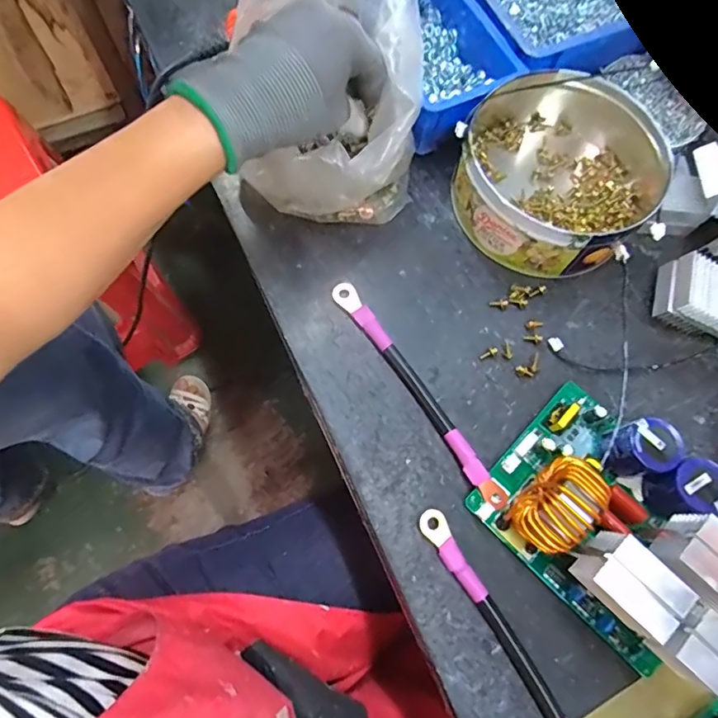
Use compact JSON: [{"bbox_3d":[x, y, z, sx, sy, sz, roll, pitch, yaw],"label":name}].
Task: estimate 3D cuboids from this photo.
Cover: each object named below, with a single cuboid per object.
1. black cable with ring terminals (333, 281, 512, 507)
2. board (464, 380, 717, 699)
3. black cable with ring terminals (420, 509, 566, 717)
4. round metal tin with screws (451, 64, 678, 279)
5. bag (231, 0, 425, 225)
[{"bbox_3d":[0.040,0.021,0.366,0.017,0.013,0.194,-33,75,-12],"label":"black cable with ring terminals"},{"bbox_3d":[0.167,0.095,0.314,0.126,0.075,0.152,-43,77,-14],"label":"board"},{"bbox_3d":[0.095,0.183,0.311,0.018,0.012,0.197,-28,74,-10],"label":"black cable with ring terminals"},{"bbox_3d":[0.151,-0.148,0.401,0.144,0.061,0.150,0,71,-1],"label":"round metal tin with screws"},{"bbox_3d":[-0.014,-0.186,0.369,0.109,0.132,0.125,-5,71,-3],"label":"bag"}]

